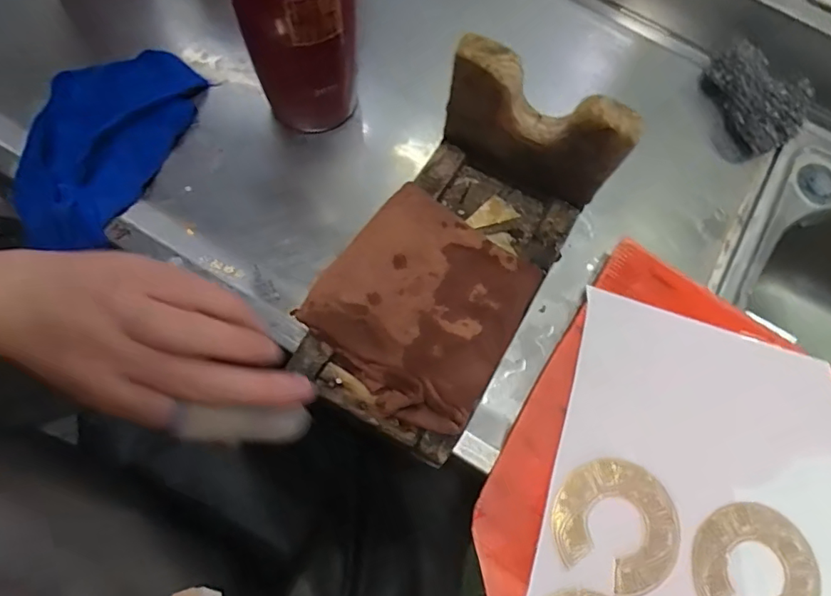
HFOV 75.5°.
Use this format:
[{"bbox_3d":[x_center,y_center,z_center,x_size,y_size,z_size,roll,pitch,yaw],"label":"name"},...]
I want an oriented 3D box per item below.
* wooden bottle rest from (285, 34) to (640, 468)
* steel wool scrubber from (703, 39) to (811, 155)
[{"bbox_3d":[0.018,-0.024,0.338,0.124,0.132,0.211,30,75,6],"label":"wooden bottle rest"},{"bbox_3d":[0.290,-0.176,0.462,0.056,0.039,0.097,-27,76,-9],"label":"steel wool scrubber"}]

